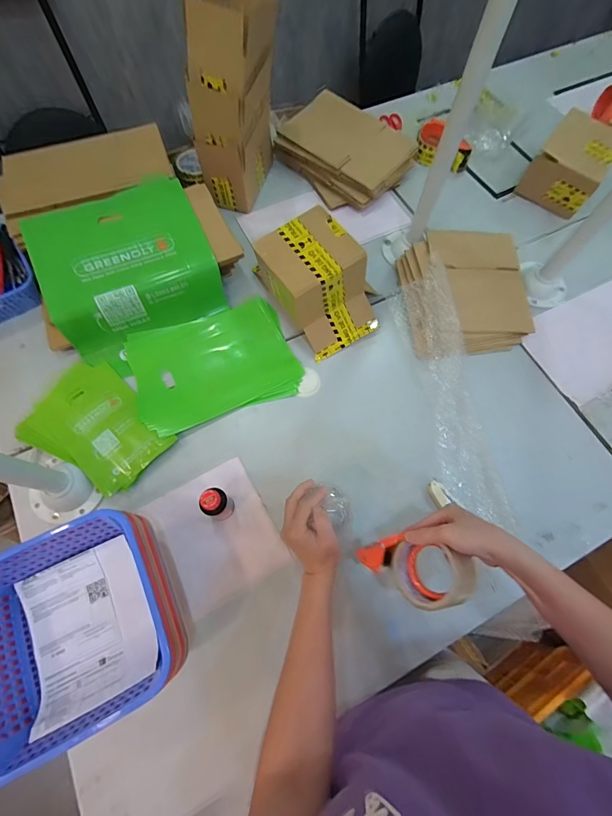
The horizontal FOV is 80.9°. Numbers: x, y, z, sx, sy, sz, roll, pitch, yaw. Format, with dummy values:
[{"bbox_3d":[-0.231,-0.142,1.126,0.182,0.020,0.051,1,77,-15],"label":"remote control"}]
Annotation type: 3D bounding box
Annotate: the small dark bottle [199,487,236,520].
[{"bbox_3d":[-0.138,0.150,0.564,0.035,0.101,0.040,30,71,9],"label":"small dark bottle"}]

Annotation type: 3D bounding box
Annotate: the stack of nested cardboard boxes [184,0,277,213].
[{"bbox_3d":[-0.140,-0.616,0.724,0.117,0.336,0.185,16,69,4],"label":"stack of nested cardboard boxes"}]

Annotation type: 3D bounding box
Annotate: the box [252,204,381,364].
[{"bbox_3d":[0.025,-0.235,0.692,0.148,0.147,0.215,-35,74,-14],"label":"box"}]

